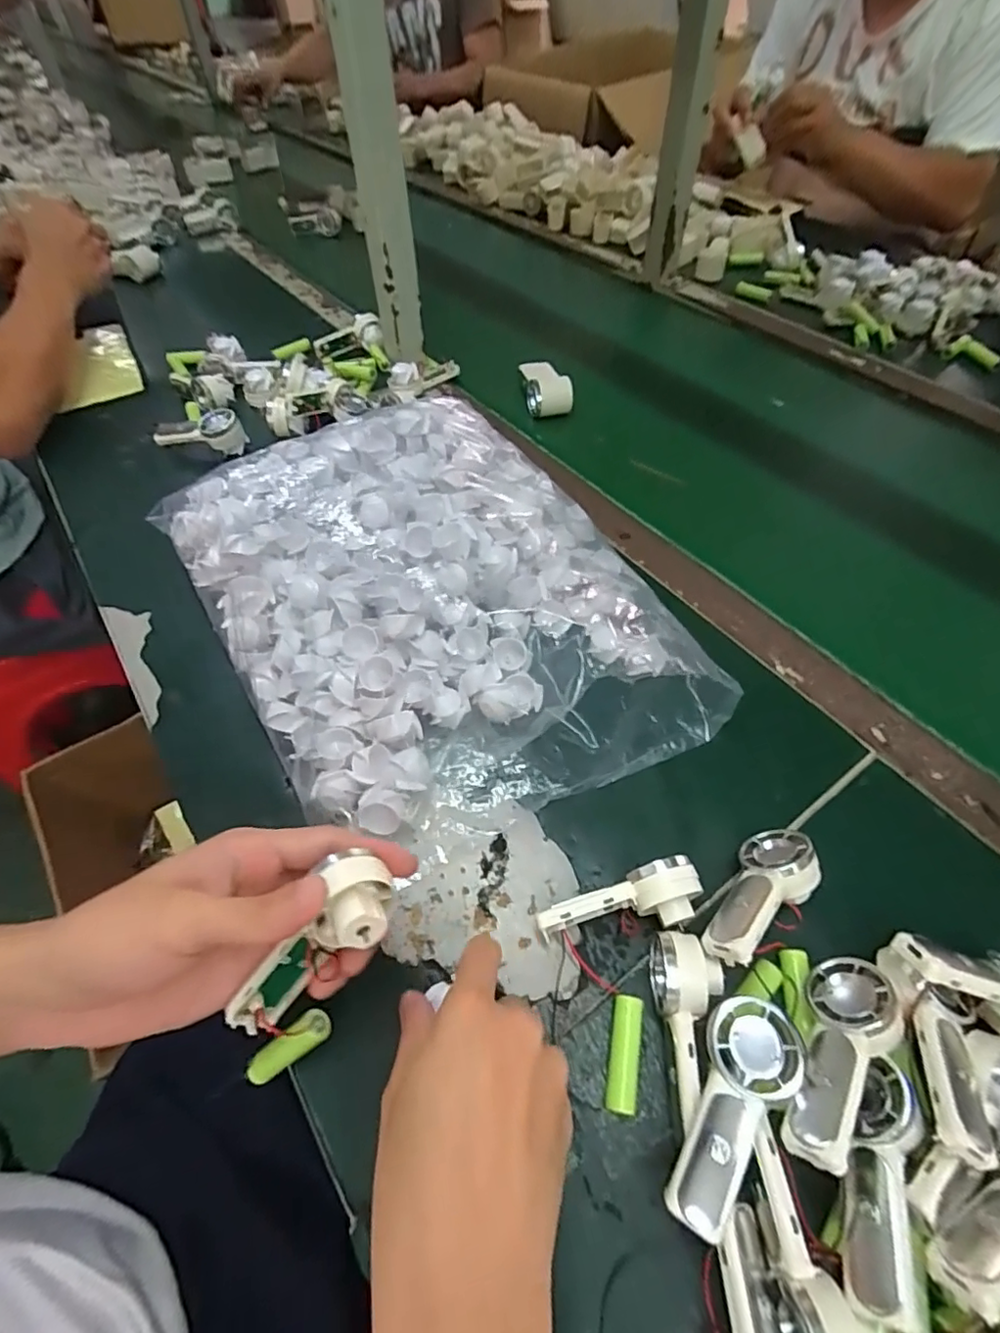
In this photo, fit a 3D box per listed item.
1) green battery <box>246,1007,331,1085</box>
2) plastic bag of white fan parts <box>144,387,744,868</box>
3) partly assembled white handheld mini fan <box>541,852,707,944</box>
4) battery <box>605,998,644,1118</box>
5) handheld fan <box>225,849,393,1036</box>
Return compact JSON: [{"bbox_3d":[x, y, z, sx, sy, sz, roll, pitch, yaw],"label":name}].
[{"bbox_3d":[-0.107,0.191,0.284,0.051,0.018,0.014,-44,57,13],"label":"green battery"},{"bbox_3d":[-0.054,-0.054,0.432,0.293,0.090,0.380,-29,58,-18],"label":"plastic bag of white fan parts"},{"bbox_3d":[0.065,0.134,0.315,0.087,0.040,0.029,-11,55,-6],"label":"partly assembled white handheld mini fan"},{"bbox_3d":[0.063,0.195,0.288,0.015,0.015,0.049,8,55,8],"label":"battery"},{"bbox_3d":[-0.084,0.126,0.255,0.089,0.030,0.033,-46,60,7],"label":"handheld fan"}]

